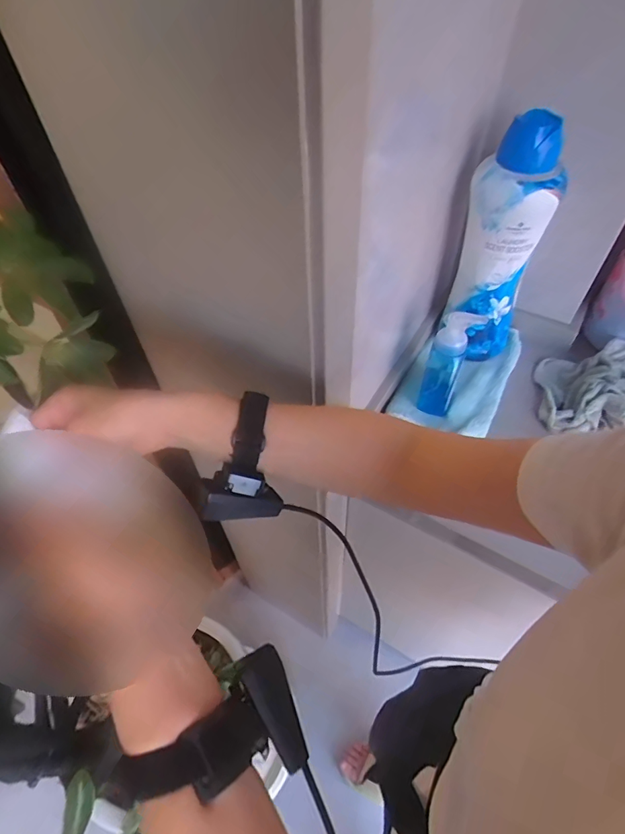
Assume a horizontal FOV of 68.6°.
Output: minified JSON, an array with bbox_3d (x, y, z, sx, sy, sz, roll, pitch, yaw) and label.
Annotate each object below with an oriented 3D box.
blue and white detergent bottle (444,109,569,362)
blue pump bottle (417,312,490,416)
[{"bbox_3d":[0.263,-0.231,0.649,0.106,0.332,0.062,12,54,11],"label":"blue and white detergent bottle"},{"bbox_3d":[0.190,-0.072,0.654,0.059,0.155,0.053,20,56,16],"label":"blue pump bottle"}]

